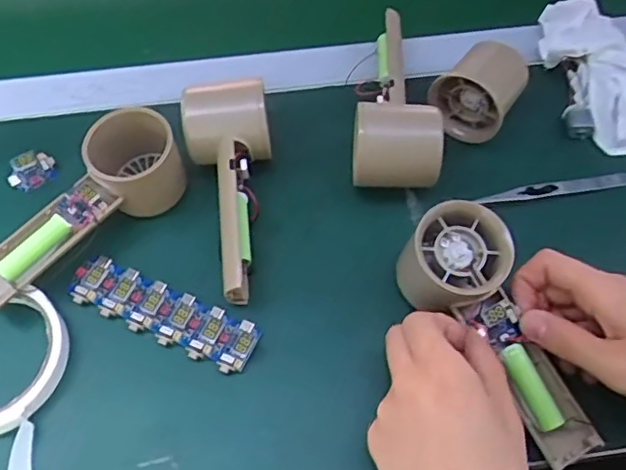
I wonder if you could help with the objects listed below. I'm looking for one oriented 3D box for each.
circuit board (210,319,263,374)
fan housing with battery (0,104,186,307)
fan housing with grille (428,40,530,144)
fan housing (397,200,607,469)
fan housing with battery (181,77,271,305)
[{"bbox_3d":[-0.048,0.067,0.377,0.023,0.010,0.033,23,62,13],"label":"circuit board"},{"bbox_3d":[-0.160,-0.020,0.409,0.159,0.056,0.056,-38,67,-20],"label":"fan housing with battery"},{"bbox_3d":[0.124,-0.111,0.460,0.061,0.058,0.059,26,63,14],"label":"fan housing with grille"},{"bbox_3d":[0.110,0.055,0.358,0.056,0.056,0.157,-30,84,-17],"label":"fan housing"},{"bbox_3d":[-0.054,-0.035,0.419,0.059,0.059,0.156,-7,60,-4],"label":"fan housing with battery"}]

